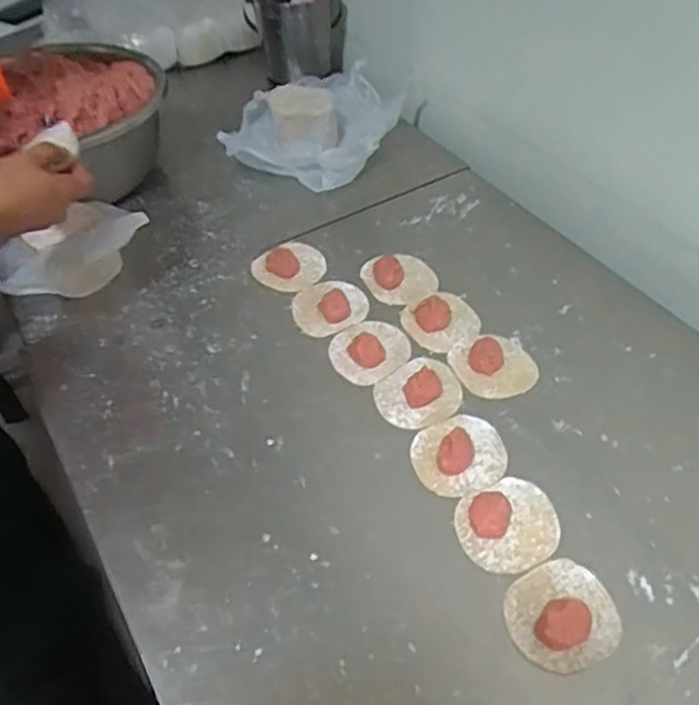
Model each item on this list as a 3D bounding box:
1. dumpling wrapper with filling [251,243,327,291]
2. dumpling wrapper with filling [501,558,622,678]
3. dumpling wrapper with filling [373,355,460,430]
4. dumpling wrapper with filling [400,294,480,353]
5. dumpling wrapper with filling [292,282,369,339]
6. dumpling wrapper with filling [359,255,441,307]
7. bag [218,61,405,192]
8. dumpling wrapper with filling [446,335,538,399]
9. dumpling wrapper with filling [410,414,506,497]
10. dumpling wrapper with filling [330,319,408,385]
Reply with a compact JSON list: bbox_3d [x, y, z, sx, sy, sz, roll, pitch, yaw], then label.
[{"bbox_3d":[-0.068,-0.099,0.797,0.083,0.012,0.071,-27,53,-20],"label":"dumpling wrapper with filling"},{"bbox_3d":[0.159,0.192,0.512,0.082,0.021,0.075,-1,49,1],"label":"dumpling wrapper with filling"},{"bbox_3d":[0.067,0.035,0.665,0.085,0.018,0.071,-26,53,-19],"label":"dumpling wrapper with filling"},{"bbox_3d":[0.096,-0.039,0.731,0.072,0.019,0.079,-1,49,1],"label":"dumpling wrapper with filling"},{"bbox_3d":[-0.021,-0.051,0.752,0.083,0.010,0.075,-21,51,-15],"label":"dumpling wrapper with filling"},{"bbox_3d":[0.058,-0.088,0.777,0.084,0.025,0.061,-3,49,-1],"label":"dumpling wrapper with filling"},{"bbox_3d":[-0.047,-0.320,0.943,0.189,0.075,0.220,24,54,21],"label":"bag"},{"bbox_3d":[0.145,0.009,0.689,0.082,0.014,0.075,-1,49,1],"label":"dumpling wrapper with filling"},{"bbox_3d":[0.100,0.087,0.615,0.086,0.016,0.076,-20,51,-15],"label":"dumpling wrapper with filling"},{"bbox_3d":[0.022,-0.005,0.703,0.083,0.014,0.075,-19,51,-14],"label":"dumpling wrapper with filling"}]

